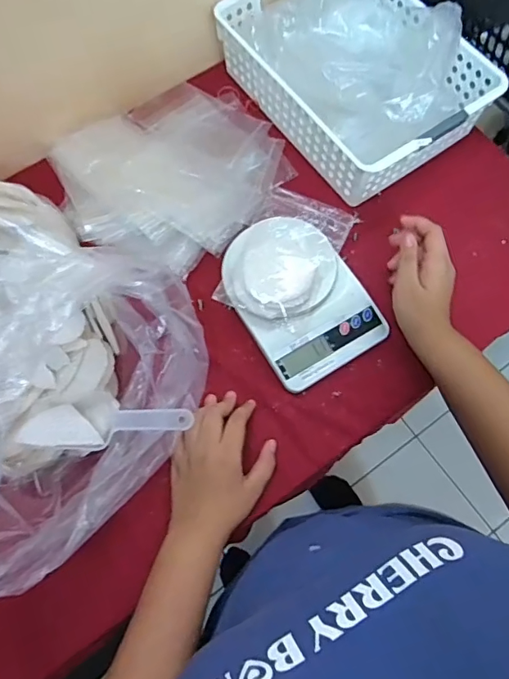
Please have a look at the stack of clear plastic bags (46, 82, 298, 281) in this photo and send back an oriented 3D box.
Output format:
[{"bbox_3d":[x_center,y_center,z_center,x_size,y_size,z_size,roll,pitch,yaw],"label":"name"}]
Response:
[{"bbox_3d":[-0.091,-0.198,0.575,0.255,0.039,0.222,-37,76,-11],"label":"stack of clear plastic bags"}]

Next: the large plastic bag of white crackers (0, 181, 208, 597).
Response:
[{"bbox_3d":[-0.222,0.001,0.413,0.327,0.146,0.284,27,74,9],"label":"large plastic bag of white crackers"}]

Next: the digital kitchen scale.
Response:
[{"bbox_3d":[0.046,-0.047,0.515,0.129,0.039,0.174,-31,75,-10],"label":"digital kitchen scale"}]

